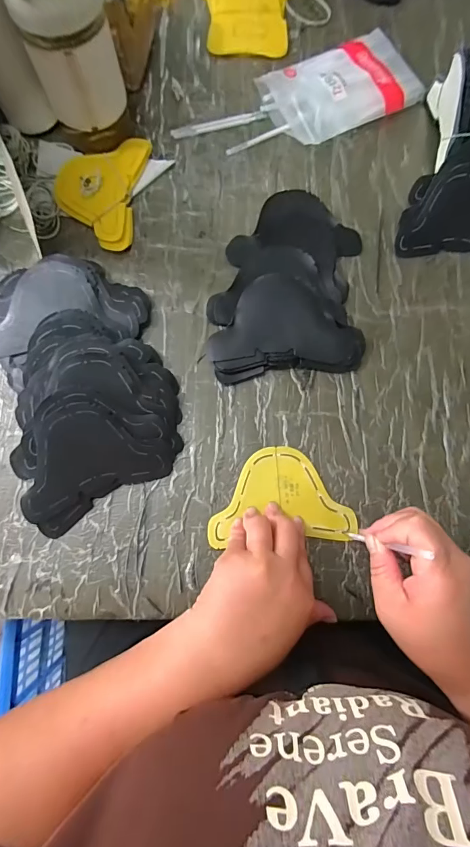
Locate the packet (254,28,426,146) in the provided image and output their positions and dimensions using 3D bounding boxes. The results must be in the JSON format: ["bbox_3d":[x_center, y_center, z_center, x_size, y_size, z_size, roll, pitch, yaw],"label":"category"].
[{"bbox_3d":[0.124,-0.398,0.454,0.173,0.026,0.110,-26,80,-5],"label":"packet"}]

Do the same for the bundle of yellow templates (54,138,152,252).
[{"bbox_3d":[-0.153,-0.263,0.431,0.092,0.012,0.138,8,78,1],"label":"bundle of yellow templates"}]

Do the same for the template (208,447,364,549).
[{"bbox_3d":[0.043,0.067,0.362,0.134,0.004,0.087,-3,77,0],"label":"template"}]

